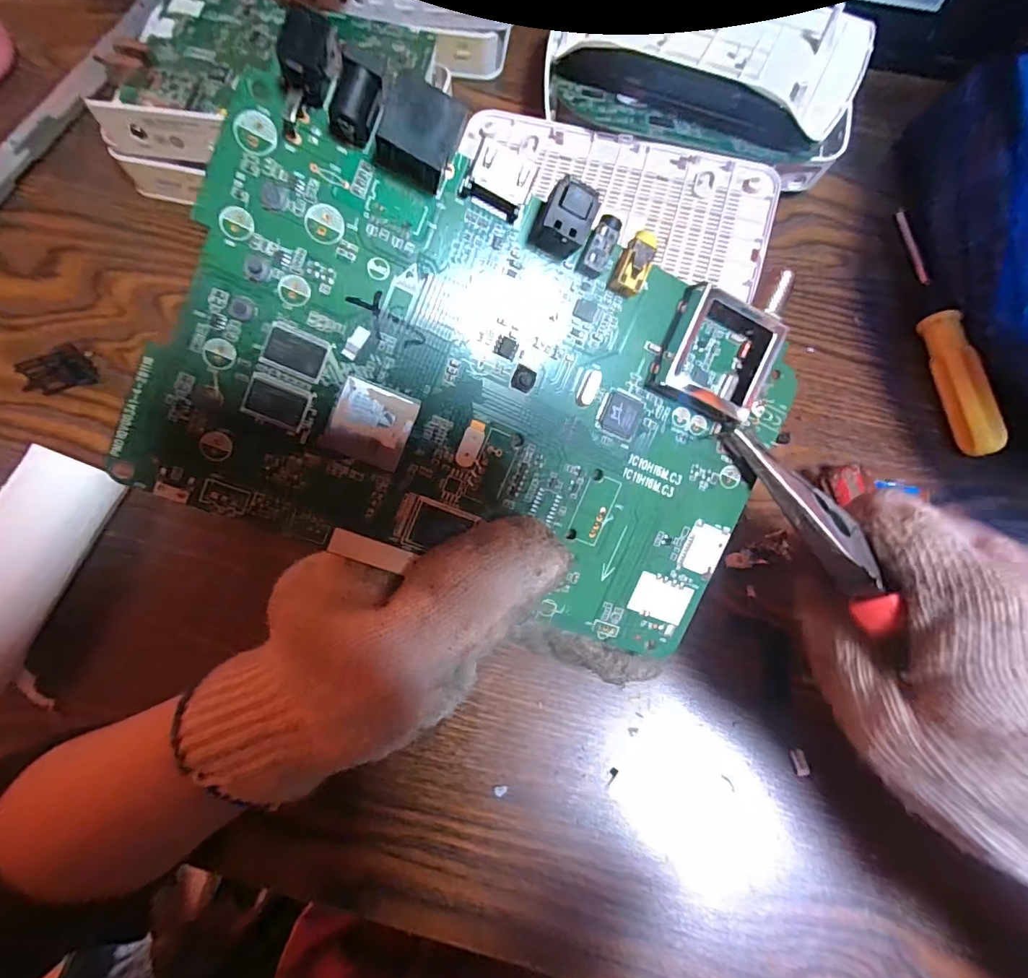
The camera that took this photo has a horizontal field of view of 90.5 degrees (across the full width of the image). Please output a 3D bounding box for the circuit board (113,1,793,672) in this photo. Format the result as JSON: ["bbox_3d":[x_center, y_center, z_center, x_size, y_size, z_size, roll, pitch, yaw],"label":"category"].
[{"bbox_3d":[-0.001,-0.024,0.133,0.158,0.011,0.105,21,95,-16],"label":"circuit board"}]

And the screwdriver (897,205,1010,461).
[{"bbox_3d":[0.239,-0.090,0.285,0.017,0.024,0.148,-6,73,-4],"label":"screwdriver"}]

